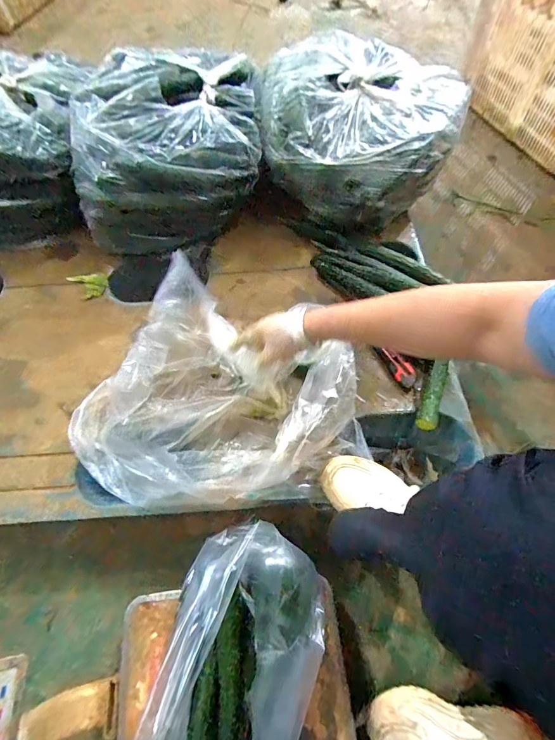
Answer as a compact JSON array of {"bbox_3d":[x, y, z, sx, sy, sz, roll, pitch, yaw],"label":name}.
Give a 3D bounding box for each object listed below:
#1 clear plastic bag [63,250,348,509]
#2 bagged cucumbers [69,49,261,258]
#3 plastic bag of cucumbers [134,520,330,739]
[{"bbox_3d":[-0.113,0.055,0.563,0.403,0.181,0.342,21,69,11],"label":"clear plastic bag"},{"bbox_3d":[-0.226,-0.490,0.769,0.373,0.195,0.397,-5,66,0],"label":"bagged cucumbers"},{"bbox_3d":[-0.059,0.383,0.349,0.165,0.310,0.405,13,68,8],"label":"plastic bag of cucumbers"}]

